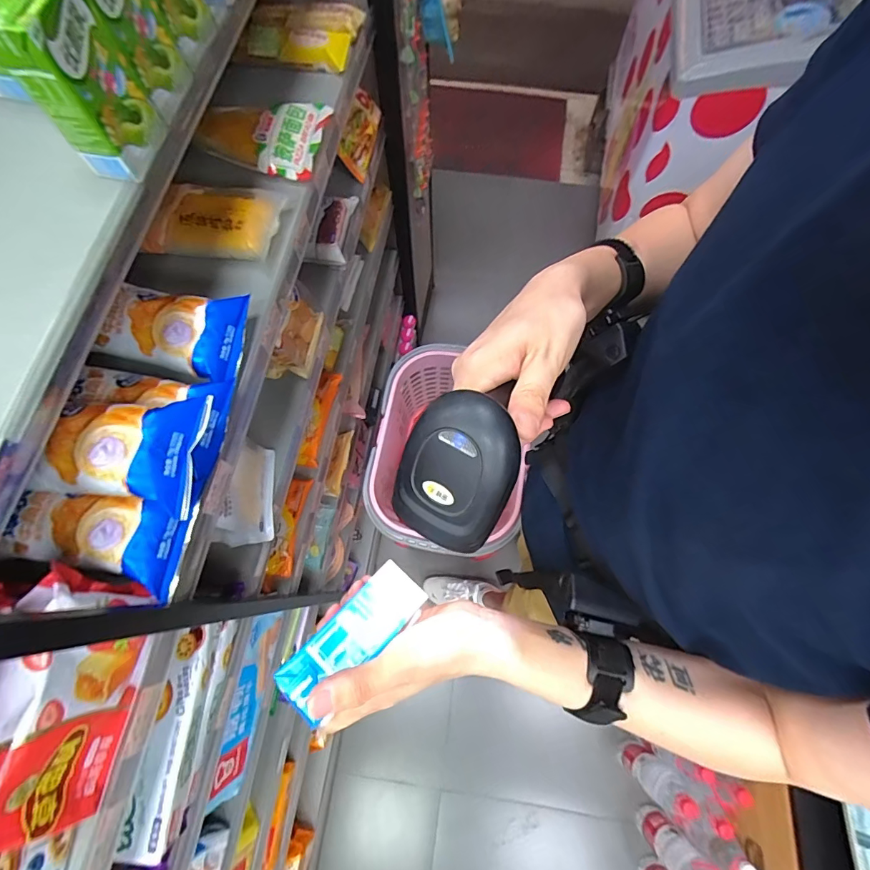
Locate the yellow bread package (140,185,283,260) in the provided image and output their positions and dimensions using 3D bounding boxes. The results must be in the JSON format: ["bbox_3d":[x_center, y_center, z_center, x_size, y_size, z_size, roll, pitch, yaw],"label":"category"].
[{"bbox_3d":[-0.272,-0.262,0.532,0.160,0.036,0.086,-1,71,0],"label":"yellow bread package"}]

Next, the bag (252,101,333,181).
[{"bbox_3d":[-0.198,-0.412,0.595,0.084,0.025,0.135,9,71,4],"label":"bag"}]

